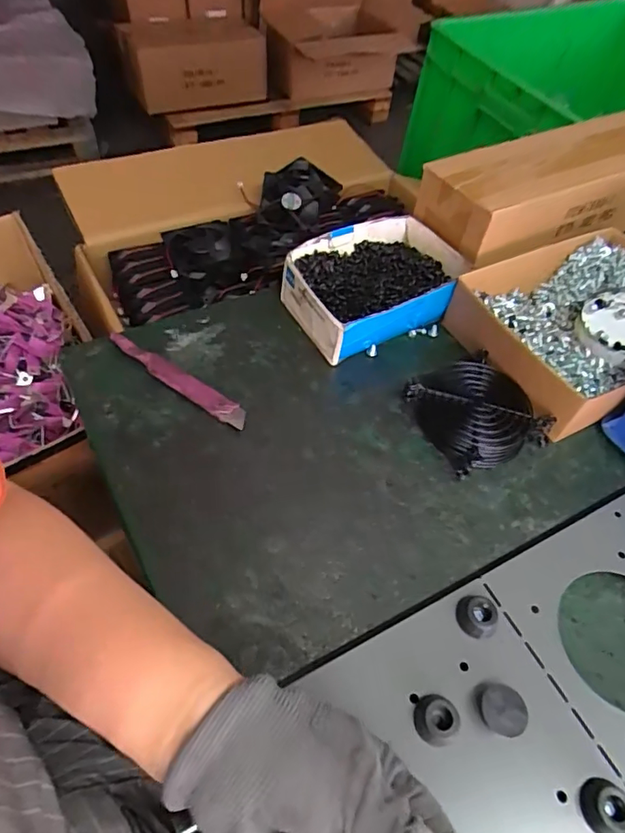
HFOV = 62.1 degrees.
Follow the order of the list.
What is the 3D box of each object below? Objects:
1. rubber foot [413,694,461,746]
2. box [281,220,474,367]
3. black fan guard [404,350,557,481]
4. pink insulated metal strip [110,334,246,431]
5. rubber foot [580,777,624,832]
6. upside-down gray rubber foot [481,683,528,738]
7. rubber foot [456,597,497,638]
[{"bbox_3d":[0.069,0.168,0.289,0.022,0.014,0.023,2,54,-3],"label":"rubber foot"},{"bbox_3d":[0.061,-0.131,0.504,0.170,0.049,0.118,-26,60,-21],"label":"box"},{"bbox_3d":[0.135,-0.008,0.430,0.090,0.026,0.095,-18,57,-17],"label":"black fan guard"},{"bbox_3d":[-0.113,-0.032,0.429,0.142,0.006,0.019,32,66,16],"label":"pink insulated metal strip"},{"bbox_3d":[0.153,0.204,0.269,0.023,0.014,0.022,2,54,-3],"label":"rubber foot"},{"bbox_3d":[0.107,0.166,0.293,0.023,0.016,0.025,2,54,-3],"label":"upside-down gray rubber foot"},{"bbox_3d":[0.102,0.124,0.323,0.023,0.014,0.022,2,54,-3],"label":"rubber foot"}]

